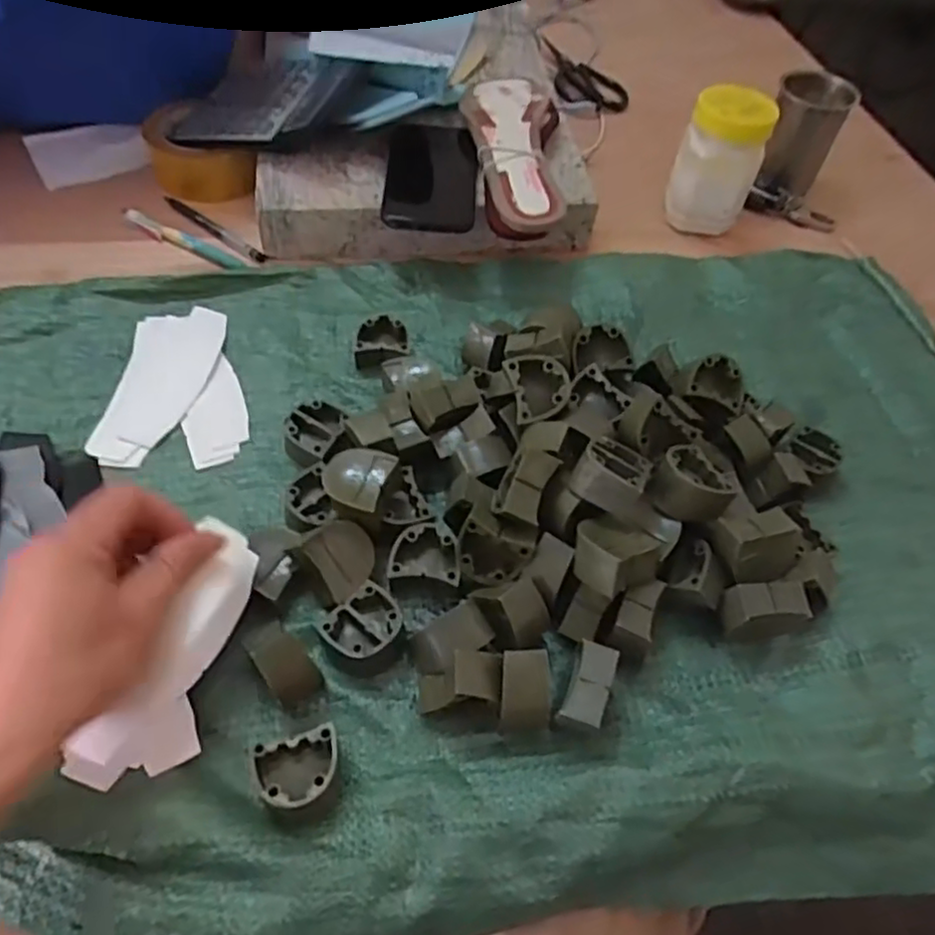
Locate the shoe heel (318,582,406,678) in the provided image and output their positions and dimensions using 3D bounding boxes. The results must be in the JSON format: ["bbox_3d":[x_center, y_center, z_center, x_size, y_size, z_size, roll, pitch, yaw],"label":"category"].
[{"bbox_3d":[-0.061,0.096,0.410,0.046,0.025,0.044,-30,62,-24],"label":"shoe heel"}]

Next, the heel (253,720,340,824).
[{"bbox_3d":[-0.087,0.157,0.359,0.041,0.020,0.037,-10,55,-12],"label":"heel"}]

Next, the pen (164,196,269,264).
[{"bbox_3d":[-0.231,-0.218,0.635,0.135,0.010,0.010,35,59,19],"label":"pen"}]

